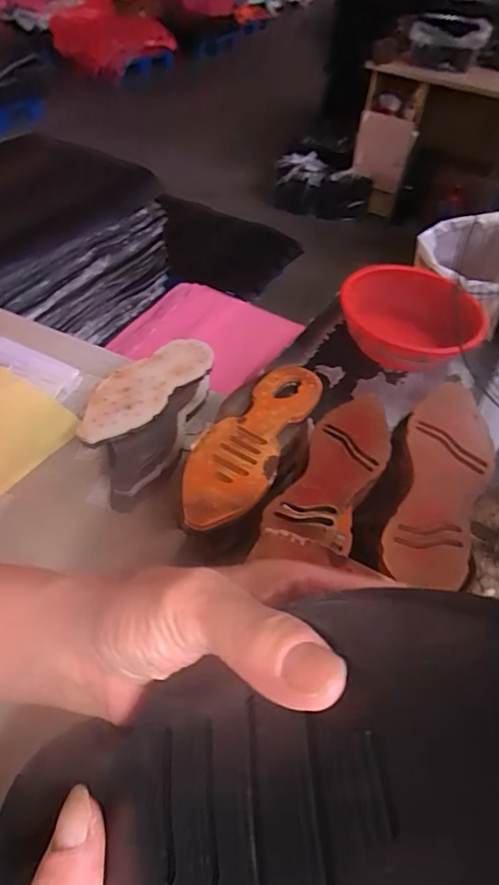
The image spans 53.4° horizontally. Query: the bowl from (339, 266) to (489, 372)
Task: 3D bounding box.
[{"bbox_3d":[0.468,-0.373,1.466,0.391,0.150,0.391,3,50,-3],"label":"bowl"}]

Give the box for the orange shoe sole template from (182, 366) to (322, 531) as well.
[{"bbox_3d":[0.004,-0.010,0.635,0.098,0.016,0.292,24,52,14],"label":"orange shoe sole template"}]

